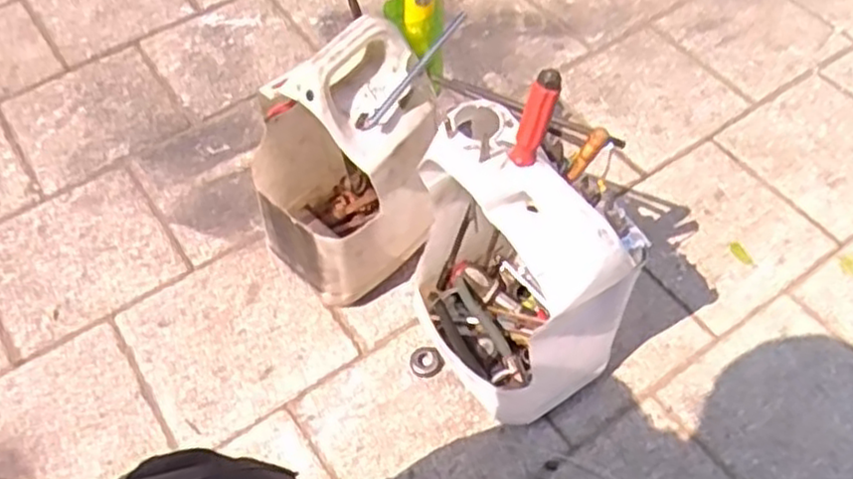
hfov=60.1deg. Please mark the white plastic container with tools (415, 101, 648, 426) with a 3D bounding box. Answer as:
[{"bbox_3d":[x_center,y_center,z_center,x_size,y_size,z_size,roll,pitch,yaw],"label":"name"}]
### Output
[{"bbox_3d":[0.098,0.035,0.828,0.182,0.345,0.230,-26,57,-14],"label":"white plastic container with tools"}]

